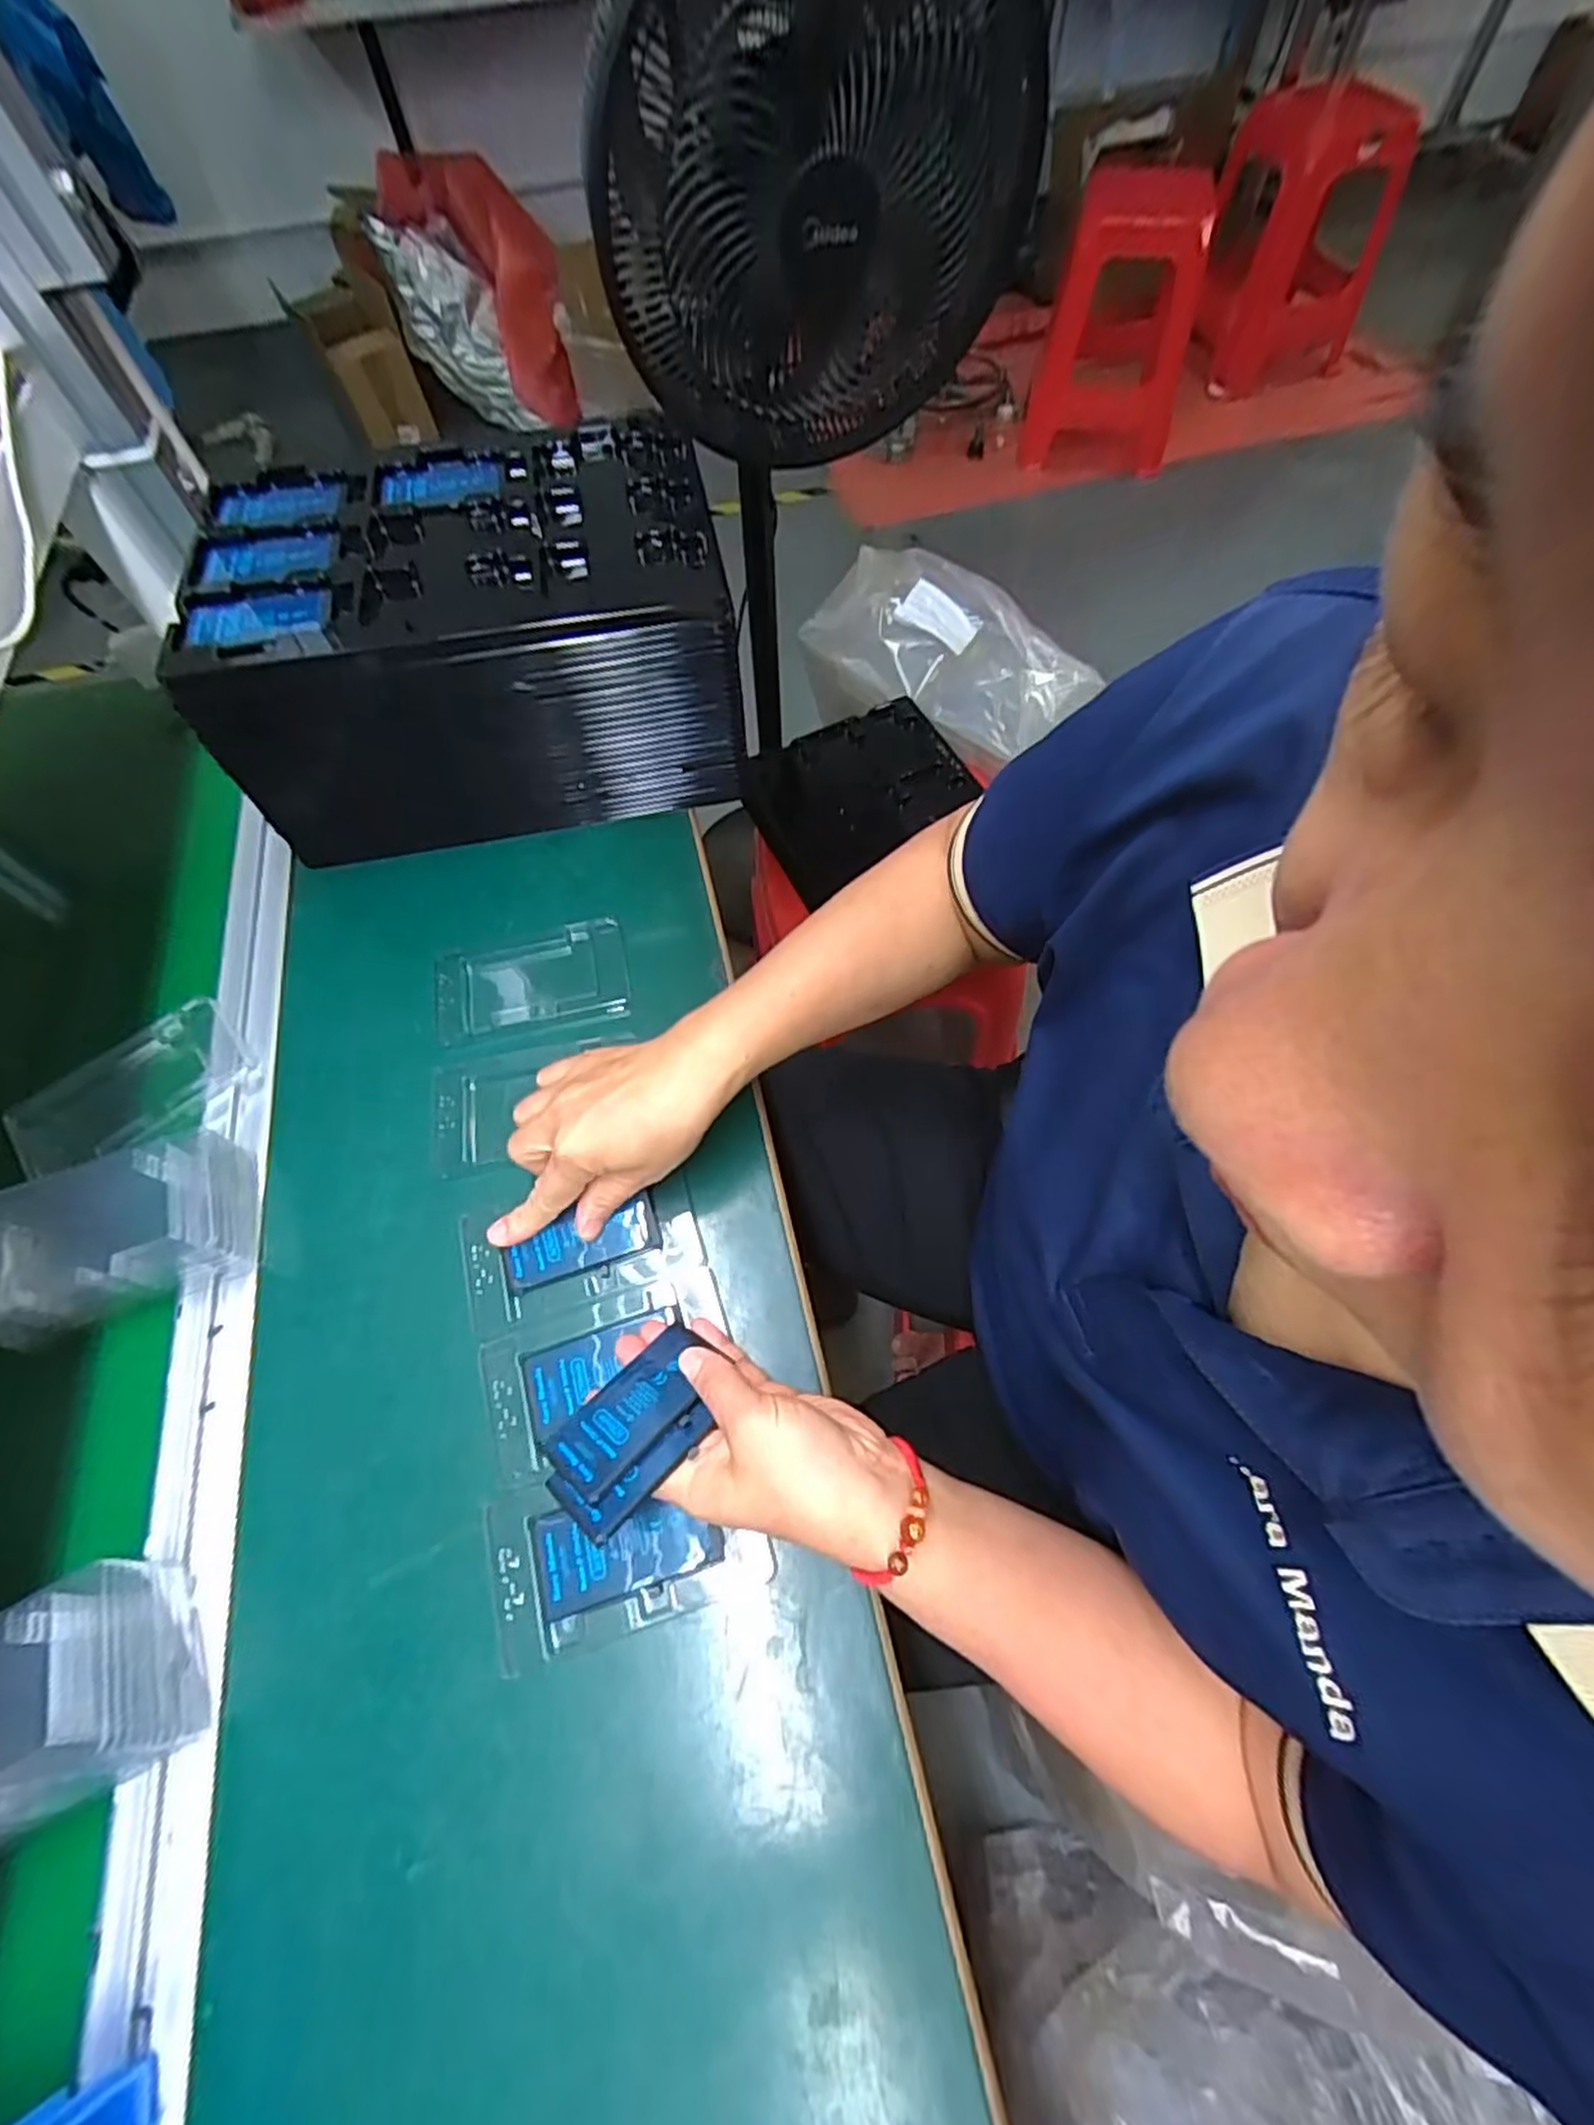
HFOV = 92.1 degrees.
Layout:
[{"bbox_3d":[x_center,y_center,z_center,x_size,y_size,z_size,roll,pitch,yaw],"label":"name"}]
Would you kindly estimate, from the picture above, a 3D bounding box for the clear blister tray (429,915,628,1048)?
[{"bbox_3d":[-0.180,-0.055,0.518,0.125,0.005,0.078,-15,63,-5],"label":"clear blister tray"}]

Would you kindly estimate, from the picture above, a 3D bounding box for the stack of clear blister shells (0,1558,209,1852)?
[{"bbox_3d":[-0.335,0.281,0.322,0.127,0.069,0.086,-23,64,-9],"label":"stack of clear blister shells"}]

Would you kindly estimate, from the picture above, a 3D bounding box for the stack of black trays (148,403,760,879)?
[{"bbox_3d":[-0.221,-0.303,0.557,0.323,0.152,0.211,-12,63,-3],"label":"stack of black trays"}]

